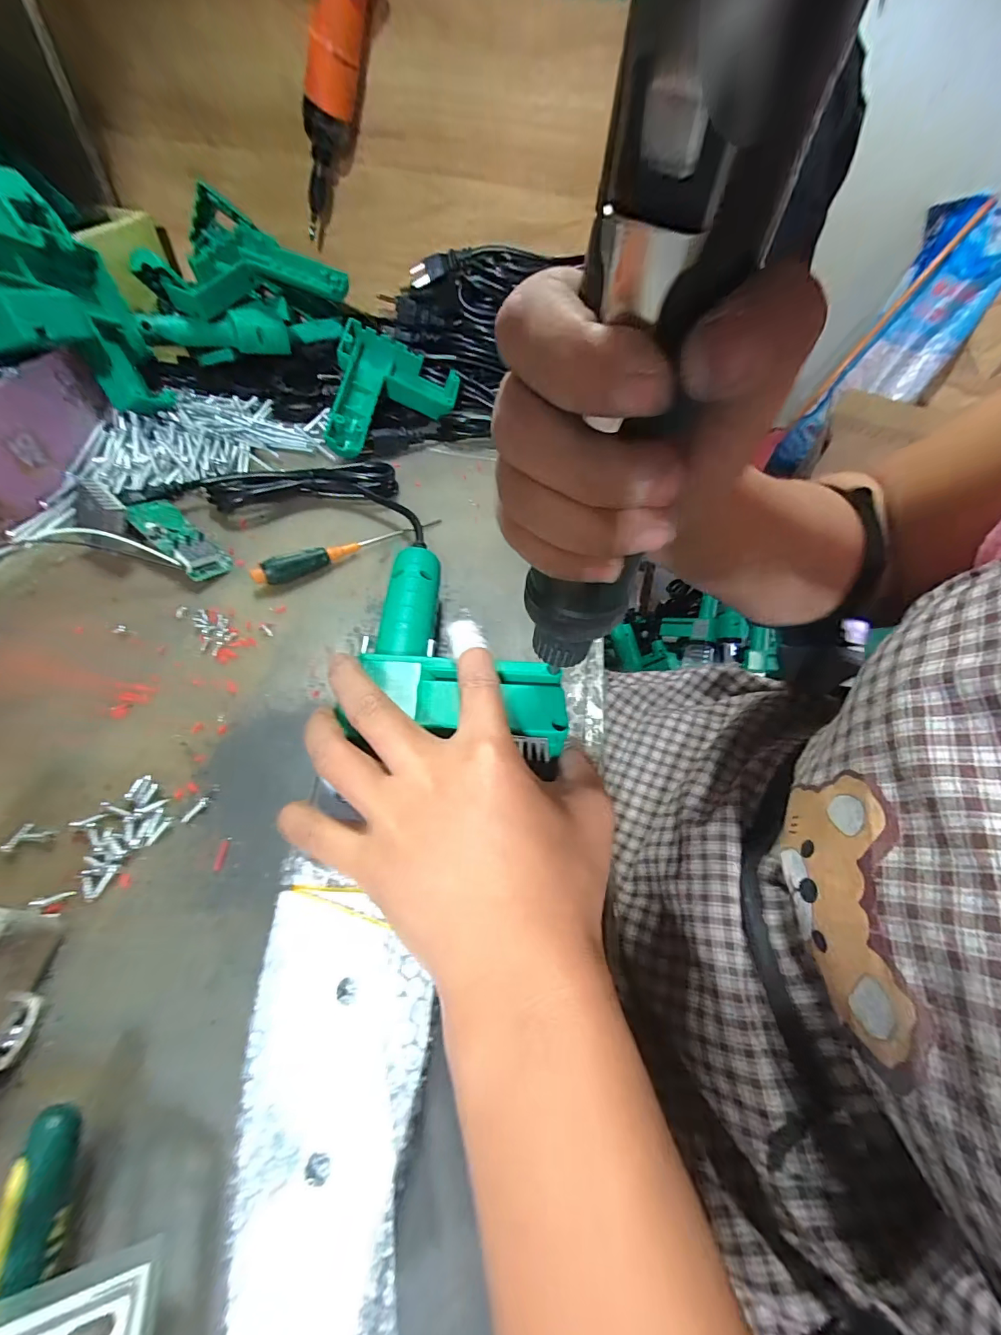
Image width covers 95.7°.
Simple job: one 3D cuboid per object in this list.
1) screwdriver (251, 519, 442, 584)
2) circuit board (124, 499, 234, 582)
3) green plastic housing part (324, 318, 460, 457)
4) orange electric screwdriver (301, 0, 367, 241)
[{"bbox_3d":[-0.111,-0.092,0.348,0.149,0.015,0.017,-27,60,-23],"label":"screwdriver"},{"bbox_3d":[-0.236,-0.095,0.332,0.082,0.026,0.031,32,57,17],"label":"circuit board"},{"bbox_3d":[-0.111,-0.260,0.458,0.119,0.049,0.161,14,64,-13],"label":"green plastic housing part"},{"bbox_3d":[-0.157,-0.543,0.425,0.046,0.230,0.033,26,52,-15],"label":"orange electric screwdriver"}]

